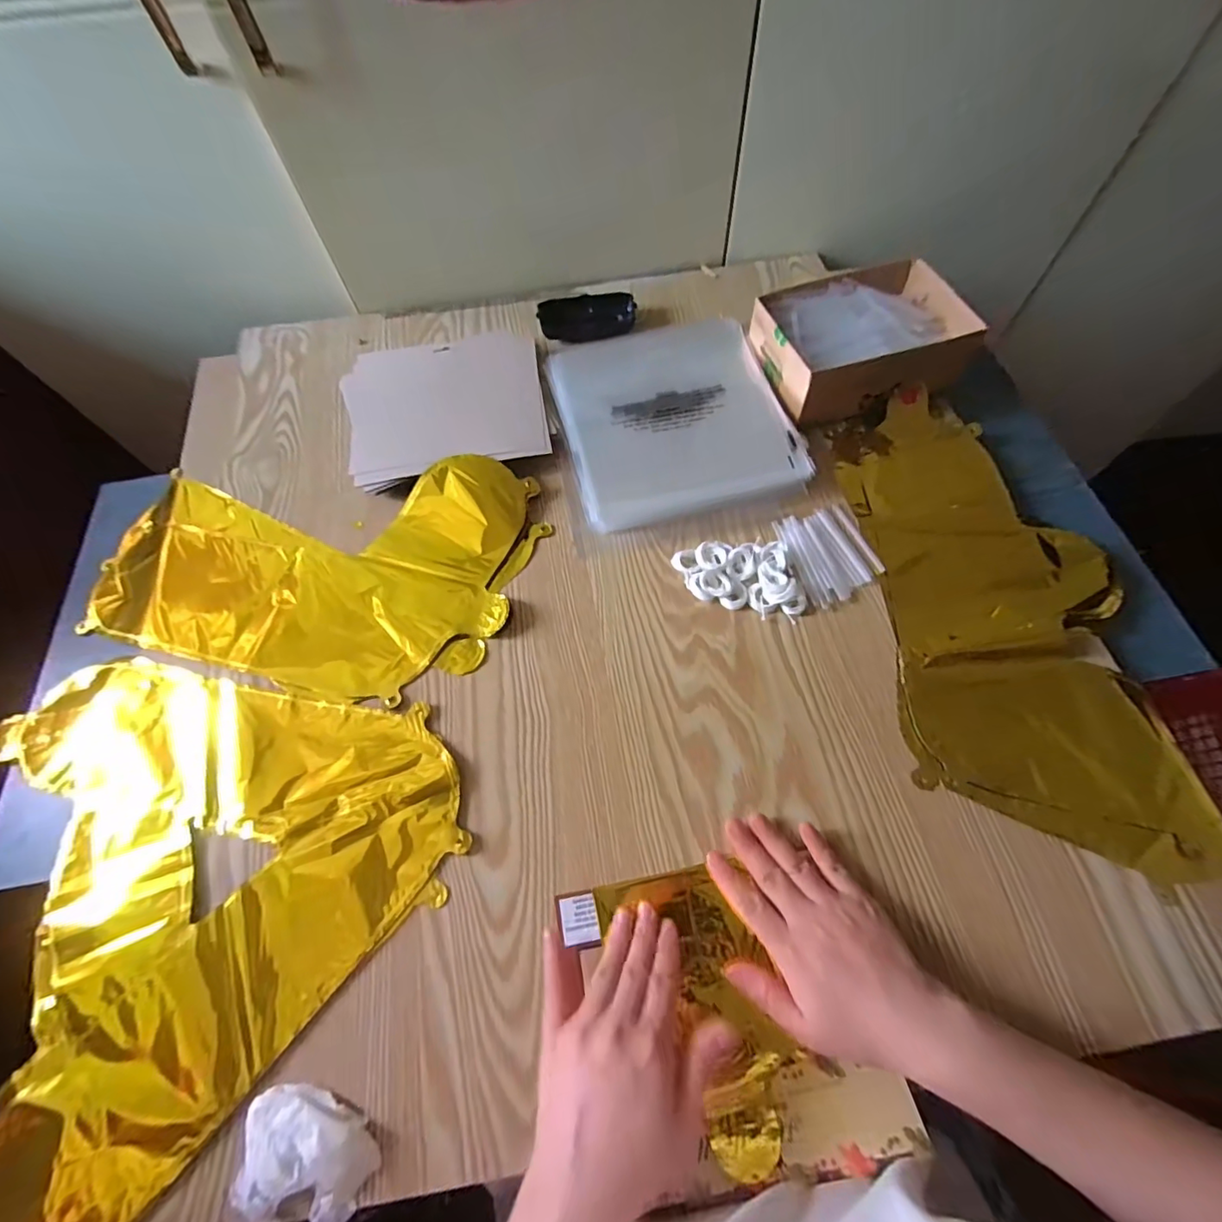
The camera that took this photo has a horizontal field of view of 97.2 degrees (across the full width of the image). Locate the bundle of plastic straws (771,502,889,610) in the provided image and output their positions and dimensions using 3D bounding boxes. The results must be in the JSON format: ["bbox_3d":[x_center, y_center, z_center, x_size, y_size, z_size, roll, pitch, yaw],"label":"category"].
[{"bbox_3d":[0.196,-0.053,0.484,0.076,0.009,0.092,-18,64,-6],"label":"bundle of plastic straws"}]

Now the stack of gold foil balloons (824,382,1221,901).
[{"bbox_3d":[0.323,-0.016,0.452,0.198,0.020,0.419,-2,64,2],"label":"stack of gold foil balloons"}]

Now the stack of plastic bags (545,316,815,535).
[{"bbox_3d":[0.057,-0.205,0.552,0.214,0.028,0.242,-14,64,-4],"label":"stack of plastic bags"}]

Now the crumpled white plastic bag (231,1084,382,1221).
[{"bbox_3d":[-0.179,0.316,0.310,0.080,0.020,0.056,12,65,8],"label":"crumpled white plastic bag"}]

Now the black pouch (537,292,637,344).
[{"bbox_3d":[-0.028,-0.347,0.636,0.110,0.020,0.055,-14,64,-4],"label":"black pouch"}]

